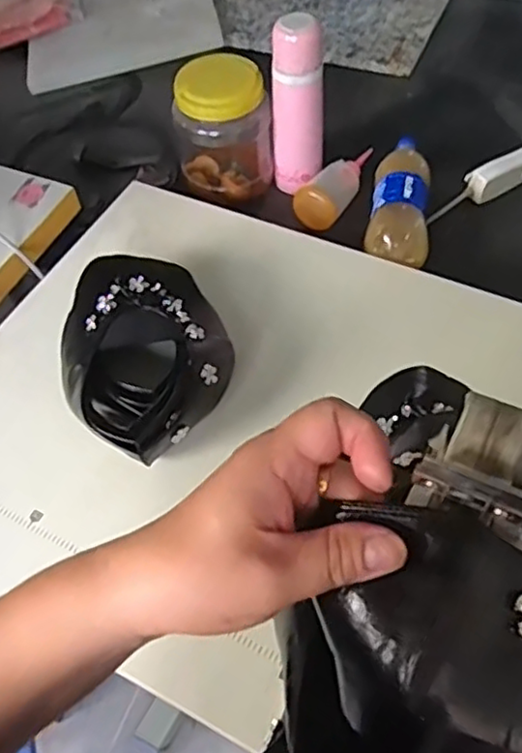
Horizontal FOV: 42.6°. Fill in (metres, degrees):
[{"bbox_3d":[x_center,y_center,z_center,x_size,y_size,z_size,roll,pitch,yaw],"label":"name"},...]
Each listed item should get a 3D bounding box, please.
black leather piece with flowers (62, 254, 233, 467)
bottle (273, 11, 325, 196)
[{"bbox_3d":[-0.119,-0.014,0.706,0.163,0.090,0.234,-18,57,-8],"label":"black leather piece with flowers"},{"bbox_3d":[0.048,-0.356,0.901,0.070,0.227,0.079,12,58,12],"label":"bottle"}]

